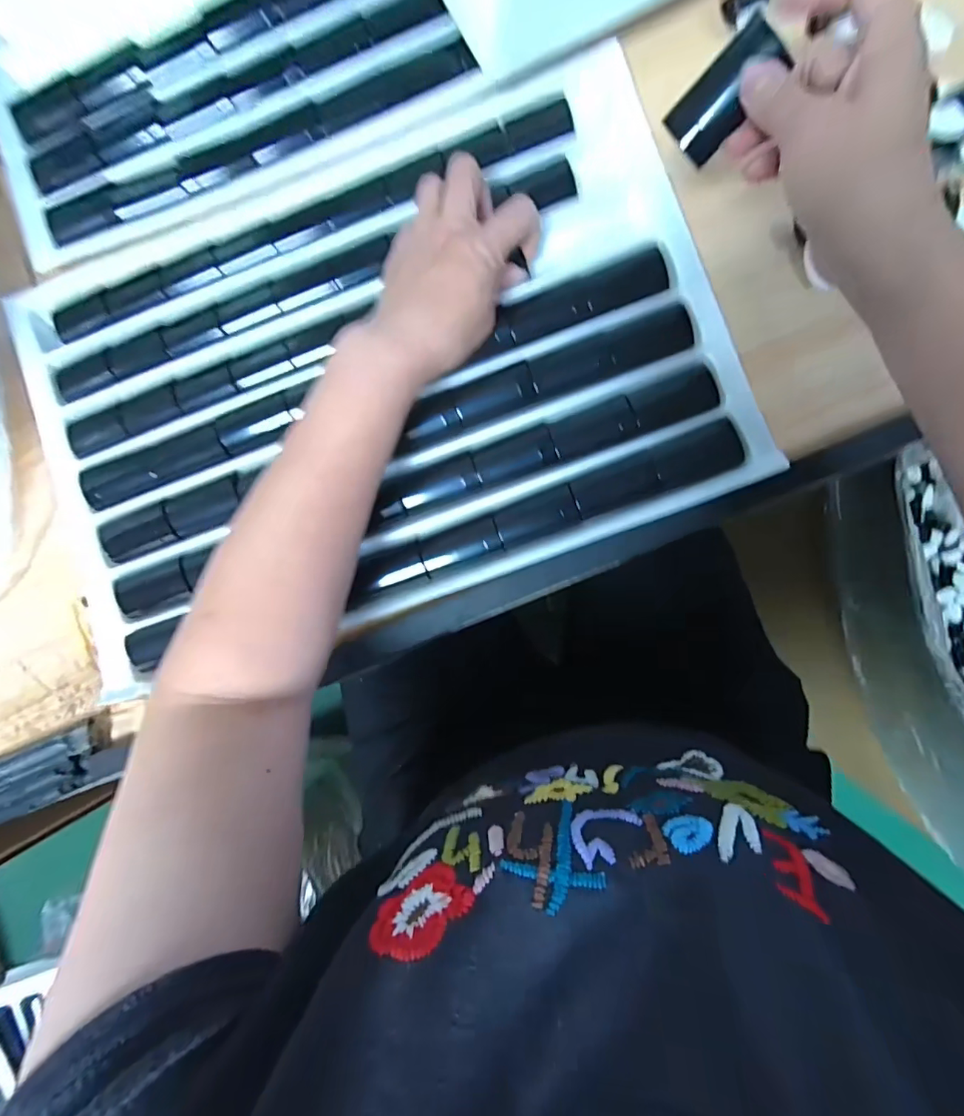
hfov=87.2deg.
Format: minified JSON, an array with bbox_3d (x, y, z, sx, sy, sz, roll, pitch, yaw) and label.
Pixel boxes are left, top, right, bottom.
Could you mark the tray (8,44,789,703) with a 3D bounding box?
[{"bbox_3d":[-0.088,-0.129,0.370,0.501,0.023,0.330,-20,86,4],"label":"tray"}]

